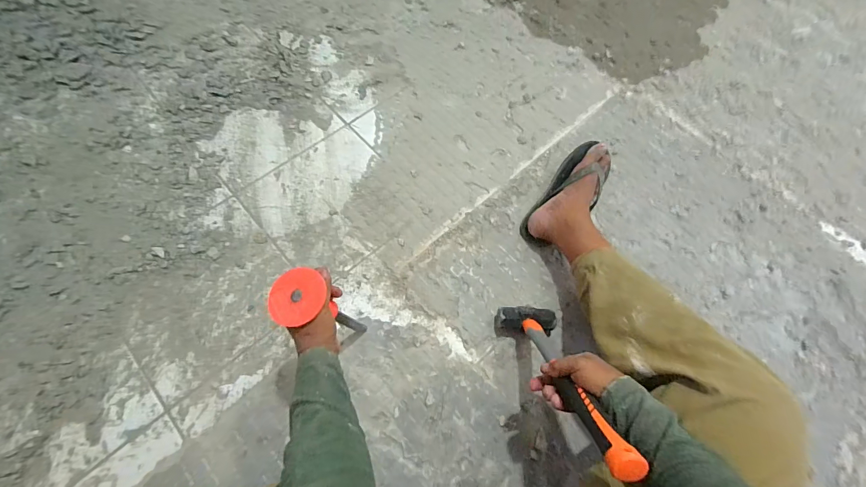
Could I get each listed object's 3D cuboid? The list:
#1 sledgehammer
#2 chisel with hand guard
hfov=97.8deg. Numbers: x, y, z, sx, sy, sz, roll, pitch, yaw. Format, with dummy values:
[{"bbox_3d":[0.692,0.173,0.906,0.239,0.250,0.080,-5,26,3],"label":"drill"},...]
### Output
[{"bbox_3d":[0.180,0.177,0.539,0.107,0.352,0.041,-3,104,-3],"label":"sledgehammer"},{"bbox_3d":[-0.158,0.106,0.587,0.068,0.226,0.072,-4,68,9],"label":"chisel with hand guard"}]

